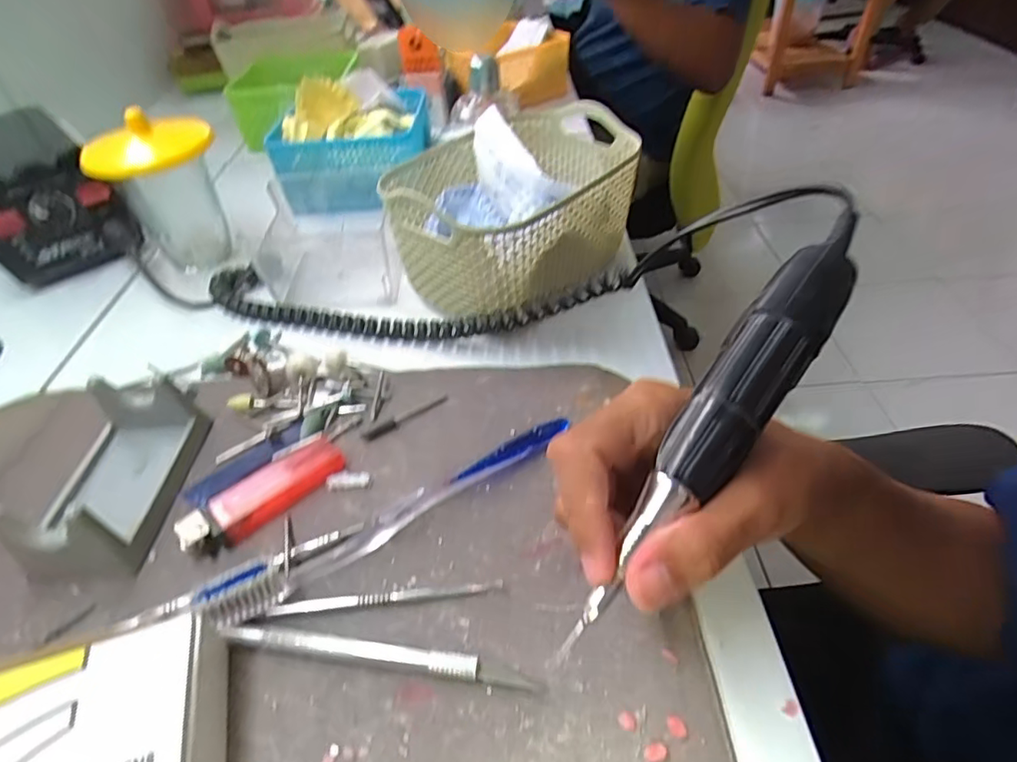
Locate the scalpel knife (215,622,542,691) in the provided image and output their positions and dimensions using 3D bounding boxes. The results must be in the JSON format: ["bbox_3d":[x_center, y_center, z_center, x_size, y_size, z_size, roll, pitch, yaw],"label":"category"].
[{"bbox_3d":[-0.052,0.107,0.222,0.123,0.006,0.008,4,44,9],"label":"scalpel knife"}]

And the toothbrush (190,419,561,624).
[{"bbox_3d":[-0.046,0.056,0.264,0.178,0.023,0.017,-29,49,-24],"label":"toothbrush"}]

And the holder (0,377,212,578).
[{"bbox_3d":[-0.198,0.045,0.280,0.061,0.037,0.103,-3,44,1],"label":"holder"}]

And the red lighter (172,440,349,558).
[{"bbox_3d":[-0.119,0.055,0.278,0.079,0.013,0.023,-34,51,-27],"label":"red lighter"}]

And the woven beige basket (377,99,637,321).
[{"bbox_3d":[0.007,-0.115,0.394,0.133,0.087,0.171,24,50,26],"label":"woven beige basket"}]

